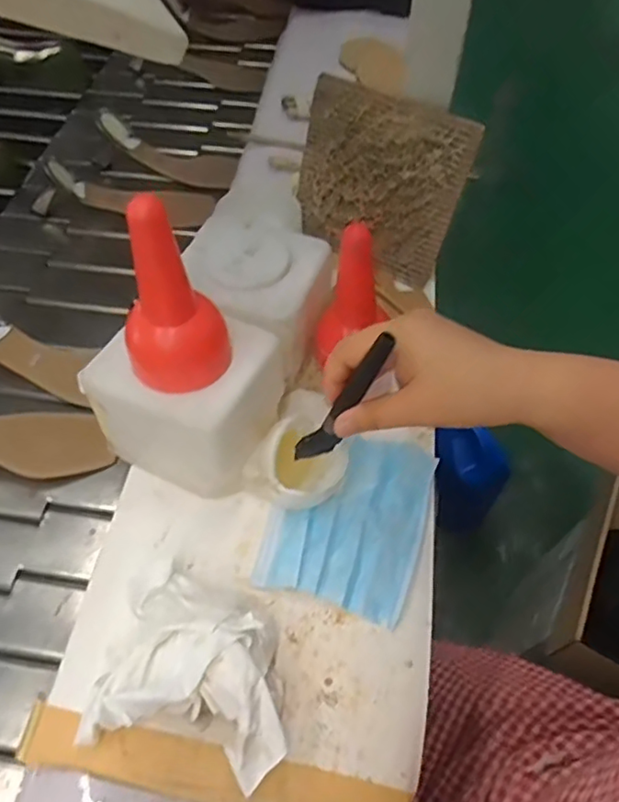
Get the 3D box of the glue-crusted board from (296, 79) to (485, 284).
[{"bbox_3d":[0.068,-0.223,0.606,0.167,0.159,0.011,26,40,15],"label":"glue-crusted board"}]

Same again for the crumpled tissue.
[{"bbox_3d":[-0.072,0.172,0.394,0.131,0.053,0.120,12,55,8],"label":"crumpled tissue"}]

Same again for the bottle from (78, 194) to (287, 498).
[{"bbox_3d":[-0.091,-0.033,0.429,0.118,0.218,0.107,22,57,14],"label":"bottle"}]

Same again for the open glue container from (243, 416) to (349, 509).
[{"bbox_3d":[-0.005,0.048,0.477,0.066,0.053,0.077,36,61,22],"label":"open glue container"}]

